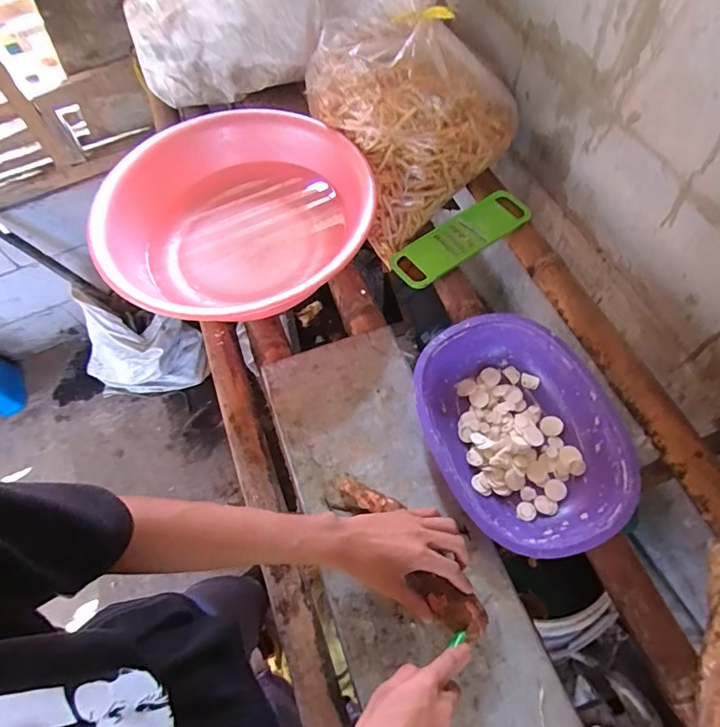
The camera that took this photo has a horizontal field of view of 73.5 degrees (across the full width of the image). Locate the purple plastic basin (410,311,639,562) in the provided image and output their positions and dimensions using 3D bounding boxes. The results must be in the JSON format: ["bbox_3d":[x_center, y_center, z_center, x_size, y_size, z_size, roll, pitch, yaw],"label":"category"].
[{"bbox_3d":[0.194,0.083,0.609,0.206,0.070,0.294,-15,62,-6],"label":"purple plastic basin"}]

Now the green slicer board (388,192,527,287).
[{"bbox_3d":[0.172,-0.216,0.807,0.261,0.011,0.087,-33,65,-15],"label":"green slicer board"}]

